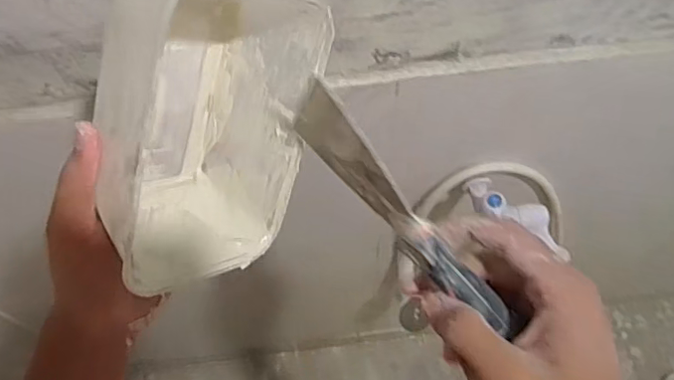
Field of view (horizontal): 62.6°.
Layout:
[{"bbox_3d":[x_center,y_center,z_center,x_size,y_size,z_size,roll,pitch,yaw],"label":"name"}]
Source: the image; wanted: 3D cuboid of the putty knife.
[{"bbox_3d":[0.034,0.012,0.305,0.019,0.067,0.159,-40,86,-19],"label":"putty knife"}]

